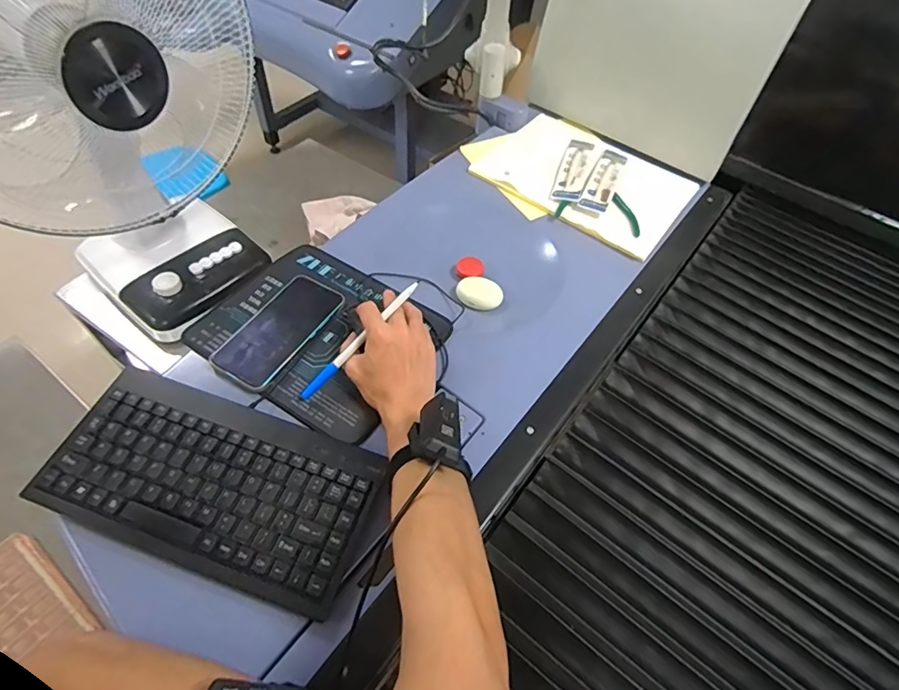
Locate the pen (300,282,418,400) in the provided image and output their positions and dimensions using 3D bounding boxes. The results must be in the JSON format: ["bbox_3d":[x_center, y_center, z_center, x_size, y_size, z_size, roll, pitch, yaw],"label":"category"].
[{"bbox_3d":[-0.097,-0.005,0.535,0.173,0.007,0.011,-46,66,-6],"label":"pen"}]

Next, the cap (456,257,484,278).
[{"bbox_3d":[0.029,-0.111,0.709,0.040,0.010,0.034,-7,55,-10],"label":"cap"}]

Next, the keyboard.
[{"bbox_3d":[-0.215,0.126,0.459,0.291,0.024,0.144,18,55,8],"label":"keyboard"}]

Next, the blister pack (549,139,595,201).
[{"bbox_3d":[0.205,-0.290,0.807,0.045,0.009,0.176,18,55,8],"label":"blister pack"}]

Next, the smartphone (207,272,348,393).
[{"bbox_3d":[-0.198,-0.018,0.581,0.076,0.016,0.161,29,57,15],"label":"smartphone"}]

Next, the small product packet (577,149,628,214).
[{"bbox_3d":[0.252,-0.270,0.795,0.043,0.011,0.179,24,56,12],"label":"small product packet"}]

